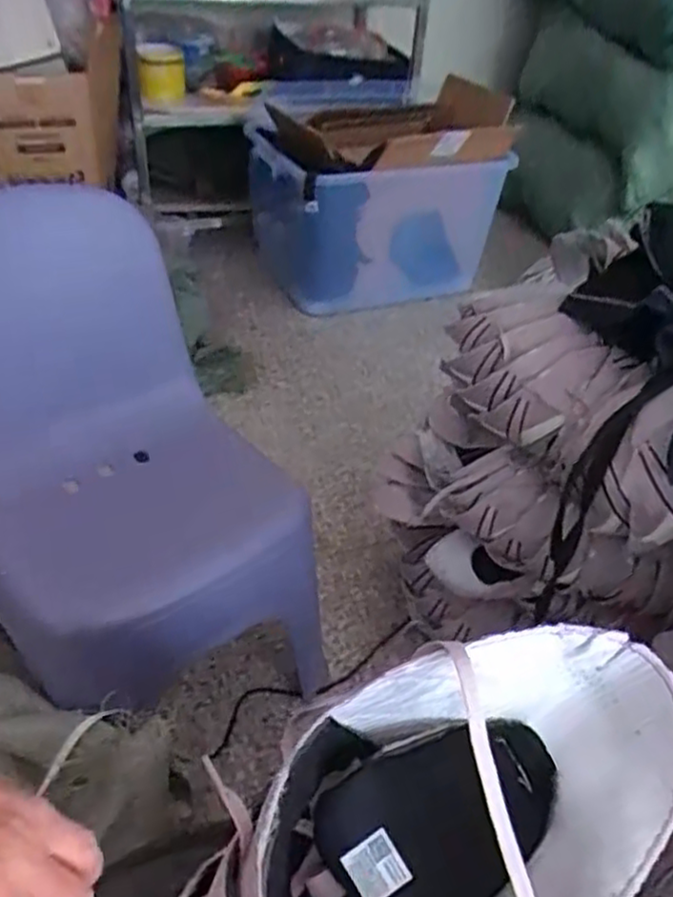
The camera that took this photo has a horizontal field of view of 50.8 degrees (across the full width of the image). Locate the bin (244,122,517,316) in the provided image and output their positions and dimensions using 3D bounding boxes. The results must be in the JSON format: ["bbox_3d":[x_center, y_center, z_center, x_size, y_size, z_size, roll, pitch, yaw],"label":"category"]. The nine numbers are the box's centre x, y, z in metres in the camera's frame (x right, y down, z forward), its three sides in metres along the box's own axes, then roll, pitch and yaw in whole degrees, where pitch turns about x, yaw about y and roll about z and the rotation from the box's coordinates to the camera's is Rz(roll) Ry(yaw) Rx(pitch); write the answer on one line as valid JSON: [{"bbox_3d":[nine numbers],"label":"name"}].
[{"bbox_3d":[0.084,-0.582,1.770,0.577,0.392,0.325,-8,41,-15],"label":"bin"}]

